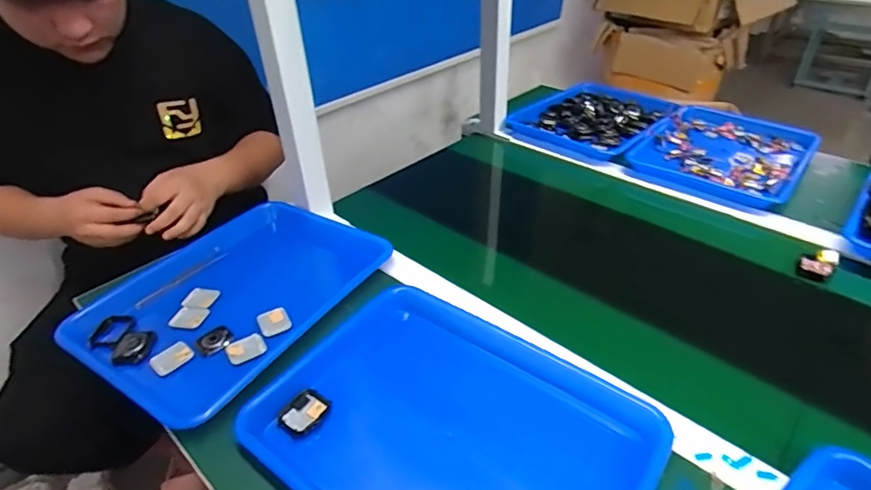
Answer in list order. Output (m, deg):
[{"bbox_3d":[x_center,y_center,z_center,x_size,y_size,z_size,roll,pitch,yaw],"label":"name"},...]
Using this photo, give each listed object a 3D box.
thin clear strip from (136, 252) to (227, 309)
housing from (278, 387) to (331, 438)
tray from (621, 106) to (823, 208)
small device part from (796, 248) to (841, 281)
[{"bbox_3d":[-0.338,0.045,0.667,0.009,0.009,0.131,20,43,29],"label":"thin clear strip"},{"bbox_3d":[-0.127,0.164,0.485,0.036,0.011,0.043,15,40,23],"label":"housing"},{"bbox_3d":[0.527,-0.174,0.902,0.250,0.034,0.313,25,45,33],"label":"tray"},{"bbox_3d":[0.504,0.024,0.655,0.039,0.027,0.041,27,47,35],"label":"small device part"}]

